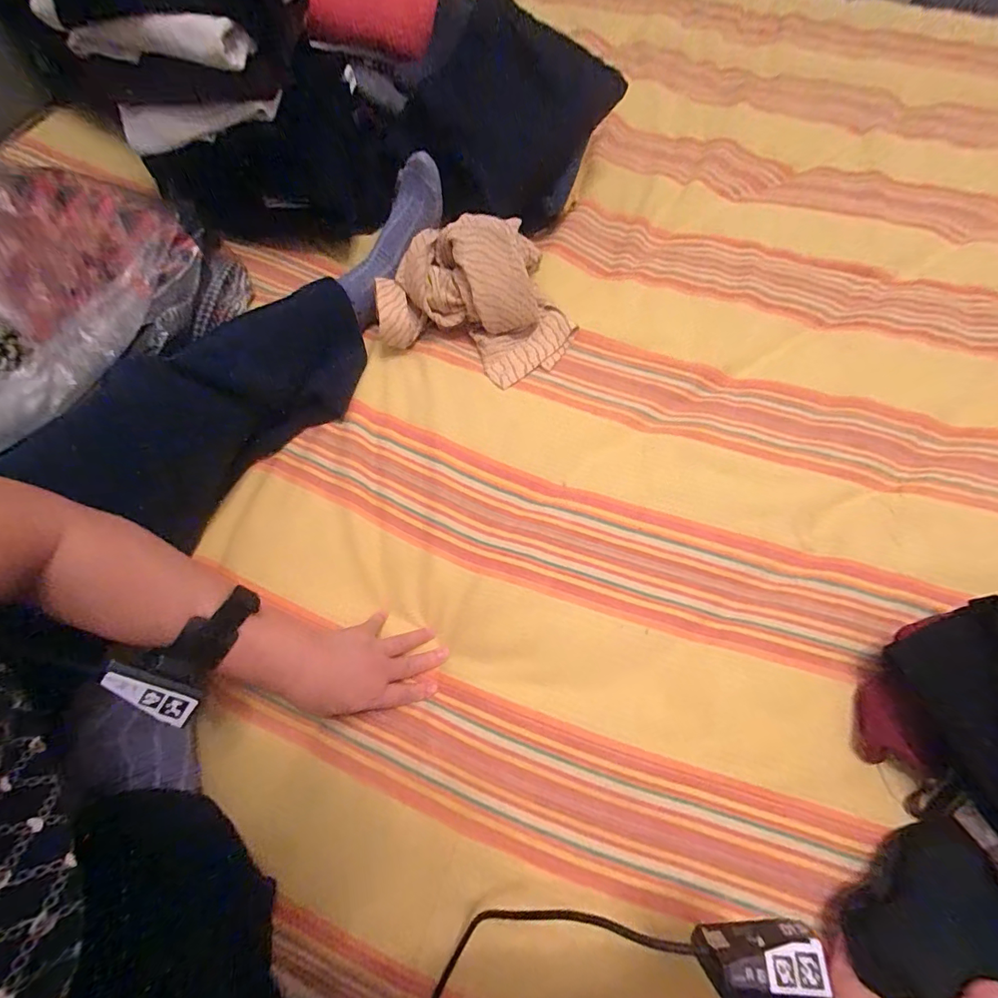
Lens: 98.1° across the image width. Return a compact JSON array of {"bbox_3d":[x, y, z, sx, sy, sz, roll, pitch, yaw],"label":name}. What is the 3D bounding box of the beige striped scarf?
[{"bbox_3d":[-0.029,-0.257,0.544,0.249,0.089,0.177,20,71,8],"label":"beige striped scarf"}]

